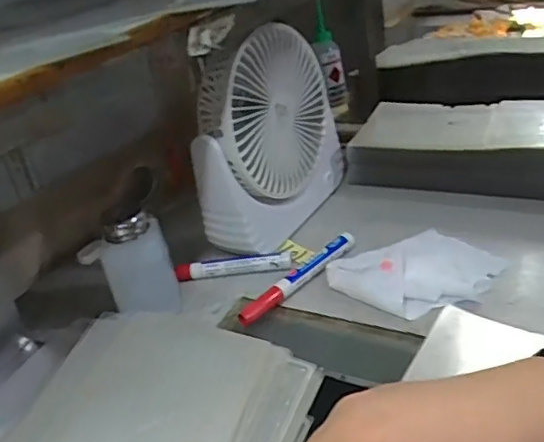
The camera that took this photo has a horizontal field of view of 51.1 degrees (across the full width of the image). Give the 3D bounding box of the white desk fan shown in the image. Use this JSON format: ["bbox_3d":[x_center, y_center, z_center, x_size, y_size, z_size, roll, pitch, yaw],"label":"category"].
[{"bbox_3d":[0.001,-0.087,0.572,0.078,0.193,0.193,16,39,30],"label":"white desk fan"}]

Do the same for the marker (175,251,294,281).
[{"bbox_3d":[-0.037,0.043,0.543,0.111,0.016,0.016,-10,28,5],"label":"marker"}]

